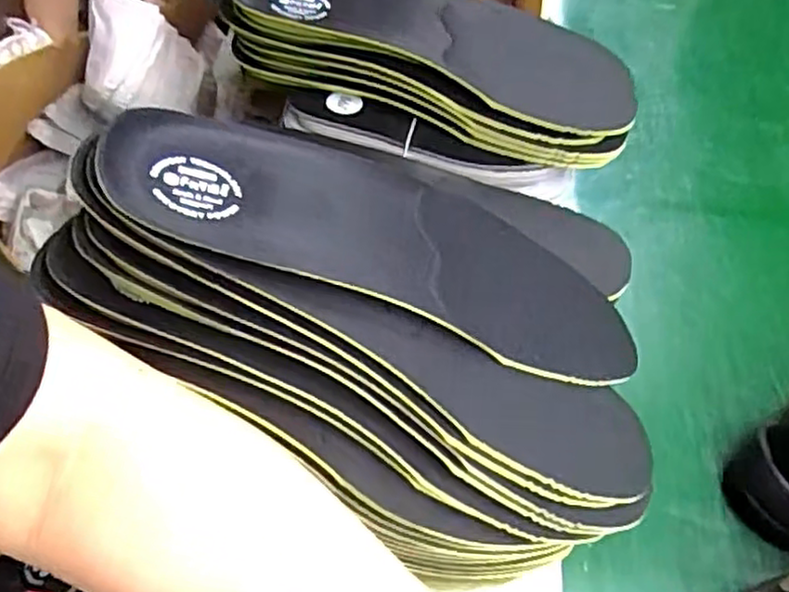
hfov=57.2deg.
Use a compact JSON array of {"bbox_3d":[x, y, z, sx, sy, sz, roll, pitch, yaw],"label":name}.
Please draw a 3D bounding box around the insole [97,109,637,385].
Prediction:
[{"bbox_3d":[0.008,-0.025,0.388,0.307,0.024,0.090,20,51,-23],"label":"insole"}]

